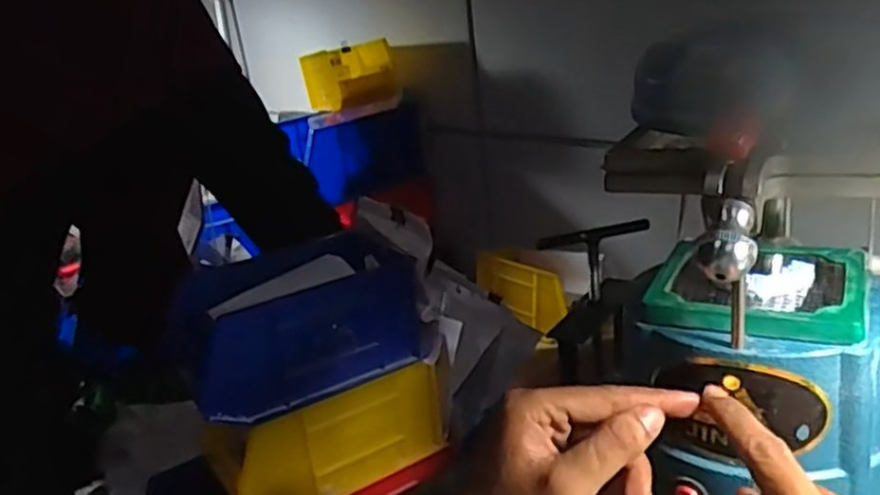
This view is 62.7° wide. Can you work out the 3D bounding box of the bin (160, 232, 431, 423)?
[{"bbox_3d":[-0.108,0.057,0.539,0.174,0.085,0.090,-19,22,-29],"label":"bin"}]

